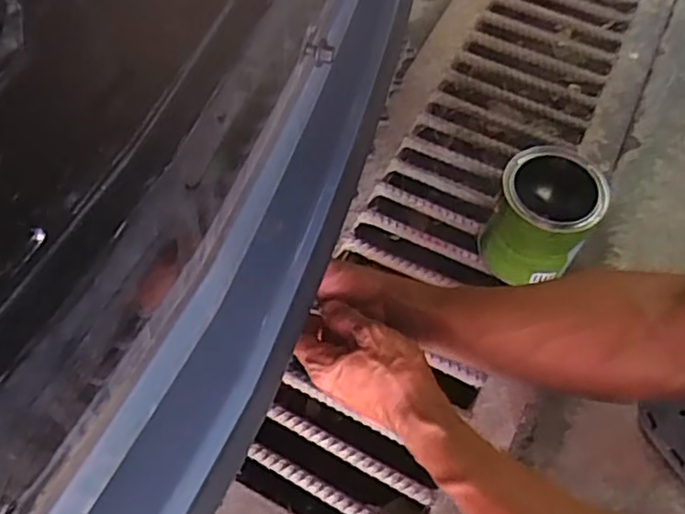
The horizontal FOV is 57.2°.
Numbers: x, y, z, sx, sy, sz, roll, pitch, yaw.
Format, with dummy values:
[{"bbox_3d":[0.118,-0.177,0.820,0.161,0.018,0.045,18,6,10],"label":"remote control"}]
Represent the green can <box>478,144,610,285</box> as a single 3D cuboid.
[{"bbox_3d":[0.222,-0.039,0.709,0.109,0.132,0.106,-2,58,3],"label":"green can"}]

